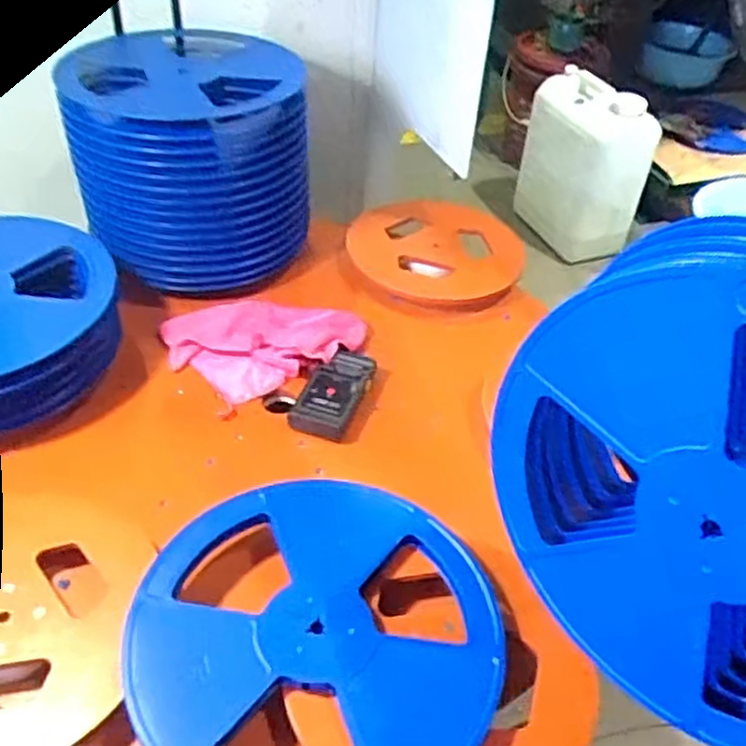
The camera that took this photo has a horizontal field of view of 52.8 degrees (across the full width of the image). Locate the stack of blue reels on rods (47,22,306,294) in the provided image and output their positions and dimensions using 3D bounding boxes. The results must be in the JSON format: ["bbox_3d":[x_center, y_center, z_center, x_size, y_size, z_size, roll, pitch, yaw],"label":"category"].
[{"bbox_3d":[-0.269,-0.318,1.107,0.296,0.272,0.313,-9,43,-14],"label":"stack of blue reels on rods"}]

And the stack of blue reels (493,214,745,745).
[{"bbox_3d":[0.217,0.080,0.462,0.089,0.309,0.297,-28,51,-31],"label":"stack of blue reels"}]

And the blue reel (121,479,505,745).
[{"bbox_3d":[-0.050,0.228,0.664,0.314,0.020,0.317,6,42,2],"label":"blue reel"}]

